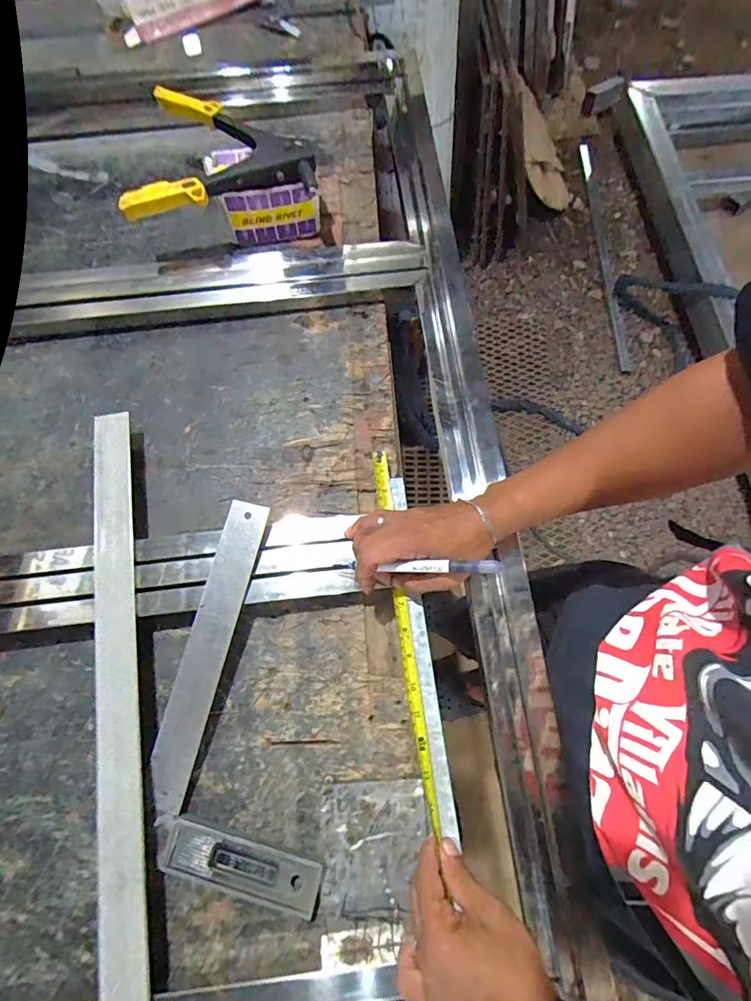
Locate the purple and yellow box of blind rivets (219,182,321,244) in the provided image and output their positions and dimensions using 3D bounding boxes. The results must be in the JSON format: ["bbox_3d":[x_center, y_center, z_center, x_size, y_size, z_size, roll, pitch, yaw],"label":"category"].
[{"bbox_3d":[-0.140,-0.394,0.658,0.126,0.076,0.018,-8,72,-2],"label":"purple and yellow box of blind rivets"}]

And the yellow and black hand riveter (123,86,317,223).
[{"bbox_3d":[-0.216,-0.473,0.629,0.241,0.032,0.199,-13,72,-3],"label":"yellow and black hand riveter"}]

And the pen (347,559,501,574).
[{"bbox_3d":[0.041,0.062,0.445,0.148,0.007,0.011,-3,70,24],"label":"pen"}]

